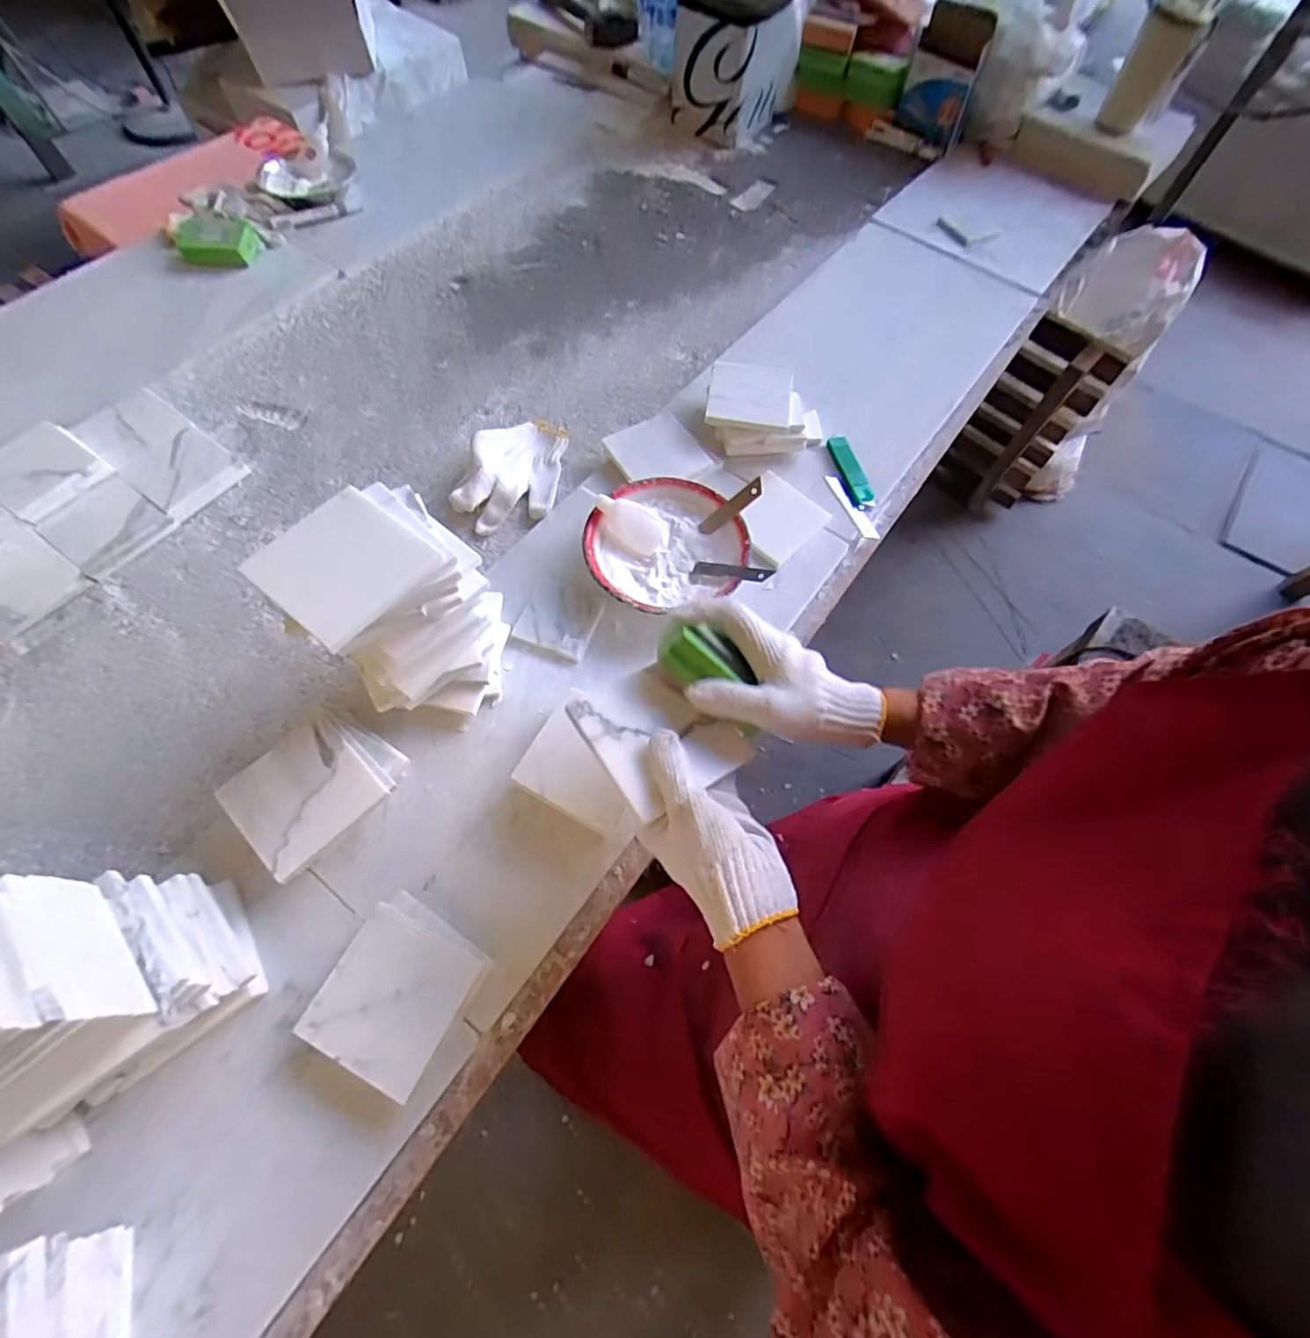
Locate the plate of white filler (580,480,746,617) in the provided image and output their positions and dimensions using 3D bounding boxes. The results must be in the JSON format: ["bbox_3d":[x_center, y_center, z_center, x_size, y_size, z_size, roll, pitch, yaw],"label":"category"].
[{"bbox_3d":[0.010,-0.136,0.624,0.168,0.042,0.159,1,63,-1],"label":"plate of white filler"}]

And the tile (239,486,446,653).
[{"bbox_3d":[-0.222,-0.076,0.410,0.096,0.013,0.100,40,70,5],"label":"tile"}]

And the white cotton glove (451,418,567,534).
[{"bbox_3d":[-0.168,-0.247,0.692,0.102,0.048,0.179,10,63,4],"label":"white cotton glove"}]

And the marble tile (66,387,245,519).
[{"bbox_3d":[-0.609,-0.270,0.706,0.211,0.030,0.101,35,67,15],"label":"marble tile"}]

